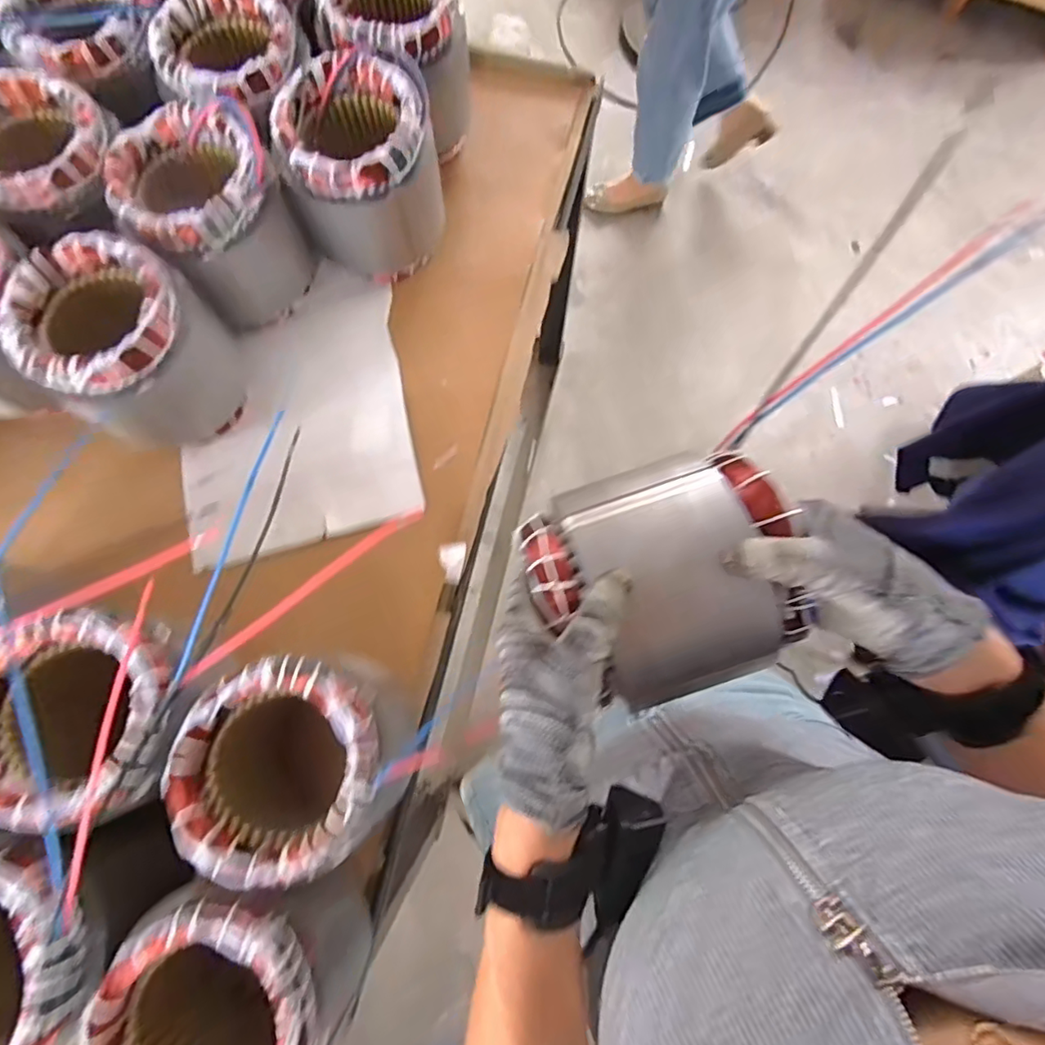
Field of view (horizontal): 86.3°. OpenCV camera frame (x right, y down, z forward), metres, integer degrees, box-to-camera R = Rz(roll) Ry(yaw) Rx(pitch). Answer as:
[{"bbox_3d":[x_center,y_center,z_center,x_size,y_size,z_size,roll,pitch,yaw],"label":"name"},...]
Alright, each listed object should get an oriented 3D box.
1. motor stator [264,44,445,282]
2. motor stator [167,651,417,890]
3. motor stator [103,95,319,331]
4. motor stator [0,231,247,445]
[{"bbox_3d":[-0.165,-0.370,0.601,0.149,0.156,0.148,0,77,-1],"label":"motor stator"},{"bbox_3d":[-0.175,0.186,0.448,0.136,0.133,0.156,-25,78,-7],"label":"motor stator"},{"bbox_3d":[-0.316,-0.312,0.580,0.141,0.151,0.139,0,77,-1],"label":"motor stator"},{"bbox_3d":[-0.372,-0.169,0.542,0.152,0.147,0.150,-43,81,-10],"label":"motor stator"}]

